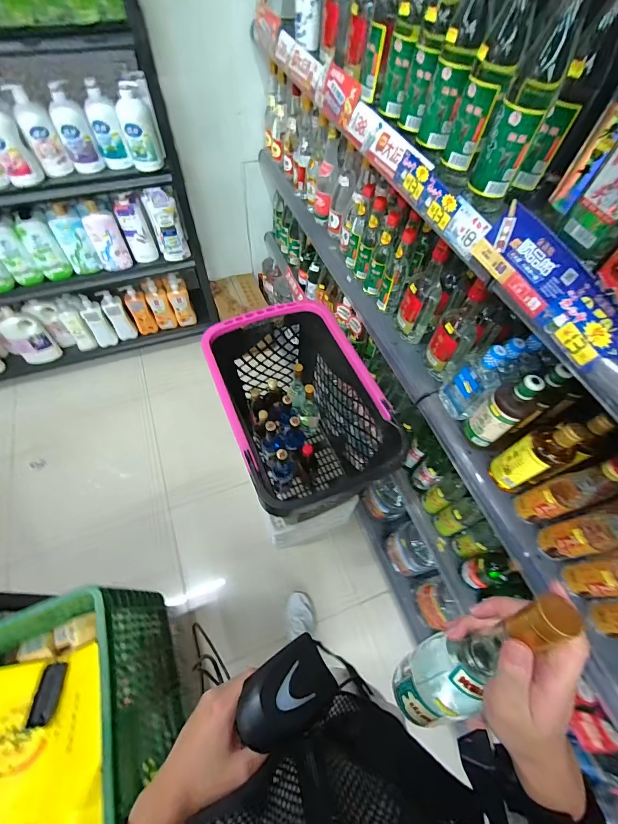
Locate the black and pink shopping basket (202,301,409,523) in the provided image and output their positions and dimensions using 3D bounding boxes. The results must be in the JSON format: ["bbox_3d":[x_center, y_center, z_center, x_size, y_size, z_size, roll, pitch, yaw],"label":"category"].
[{"bbox_3d":[-0.044,0.046,1.058,0.356,0.456,0.529,-20,62,-14],"label":"black and pink shopping basket"}]

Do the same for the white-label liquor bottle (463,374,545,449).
[{"bbox_3d":[0.350,-0.003,0.631,0.062,0.170,0.057,40,65,19],"label":"white-label liquor bottle"}]

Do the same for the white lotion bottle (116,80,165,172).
[{"bbox_3d":[-0.533,-0.882,1.079,0.093,0.196,0.074,-21,63,-14],"label":"white lotion bottle"}]

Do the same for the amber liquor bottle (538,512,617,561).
[{"bbox_3d":[0.435,0.178,0.515,0.046,0.209,0.056,-9,60,-8],"label":"amber liquor bottle"}]

